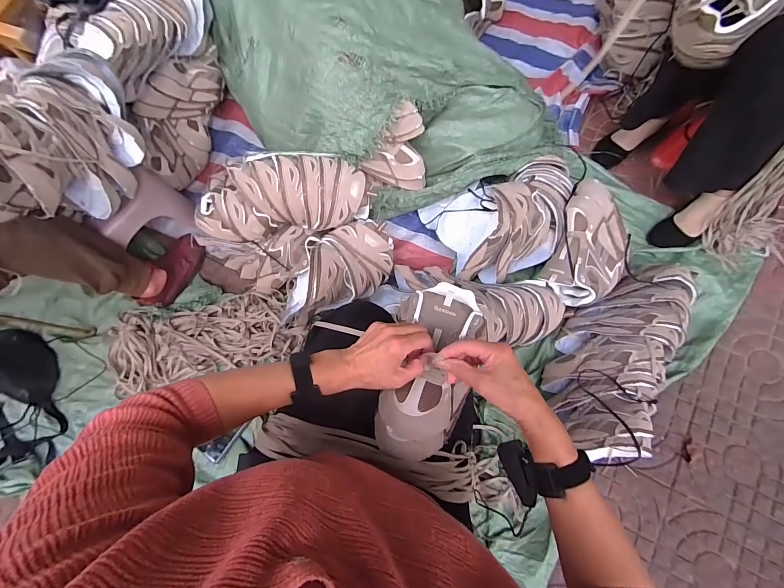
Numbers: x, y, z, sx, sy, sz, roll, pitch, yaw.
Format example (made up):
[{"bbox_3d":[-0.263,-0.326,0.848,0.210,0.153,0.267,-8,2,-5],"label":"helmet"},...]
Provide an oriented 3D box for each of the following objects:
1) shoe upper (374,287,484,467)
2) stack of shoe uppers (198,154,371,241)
[{"bbox_3d":[0.056,0.100,0.517,0.120,0.066,0.269,16,71,7],"label":"shoe upper"},{"bbox_3d":[-0.265,-0.238,0.837,0.407,0.133,0.166,-3,73,1],"label":"stack of shoe uppers"}]

